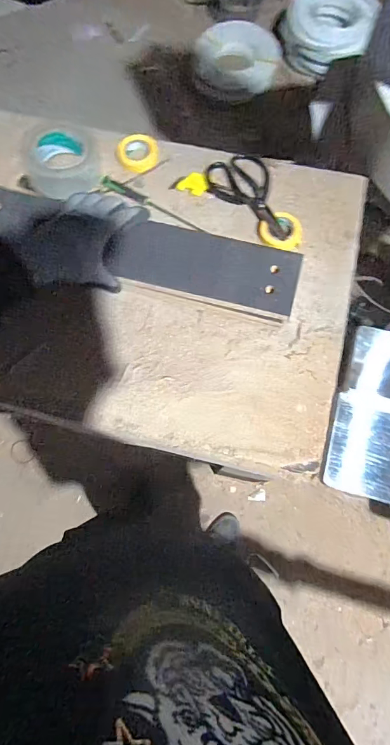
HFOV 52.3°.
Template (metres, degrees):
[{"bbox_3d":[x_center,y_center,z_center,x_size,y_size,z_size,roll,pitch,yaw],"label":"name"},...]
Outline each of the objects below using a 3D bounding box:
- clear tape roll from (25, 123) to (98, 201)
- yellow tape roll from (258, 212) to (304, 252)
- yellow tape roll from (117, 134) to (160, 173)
[{"bbox_3d":[-0.215,-0.347,0.640,0.117,0.048,0.117,0,76,0],"label":"clear tape roll"},{"bbox_3d":[0.134,-0.222,0.622,0.068,0.015,0.055,15,77,4],"label":"yellow tape roll"},{"bbox_3d":[-0.095,-0.370,0.670,0.066,0.025,0.056,1,76,0],"label":"yellow tape roll"}]

